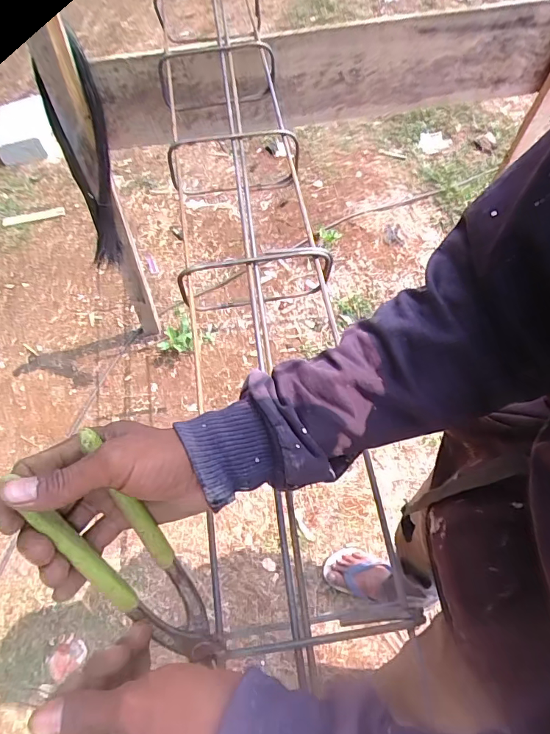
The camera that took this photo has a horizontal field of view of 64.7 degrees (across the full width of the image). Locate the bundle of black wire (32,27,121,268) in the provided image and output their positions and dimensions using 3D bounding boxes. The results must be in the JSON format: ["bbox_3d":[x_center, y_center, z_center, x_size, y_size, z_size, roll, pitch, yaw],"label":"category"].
[{"bbox_3d":[-0.381,-0.405,0.881,0.101,0.421,0.056,3,33,3],"label":"bundle of black wire"}]

